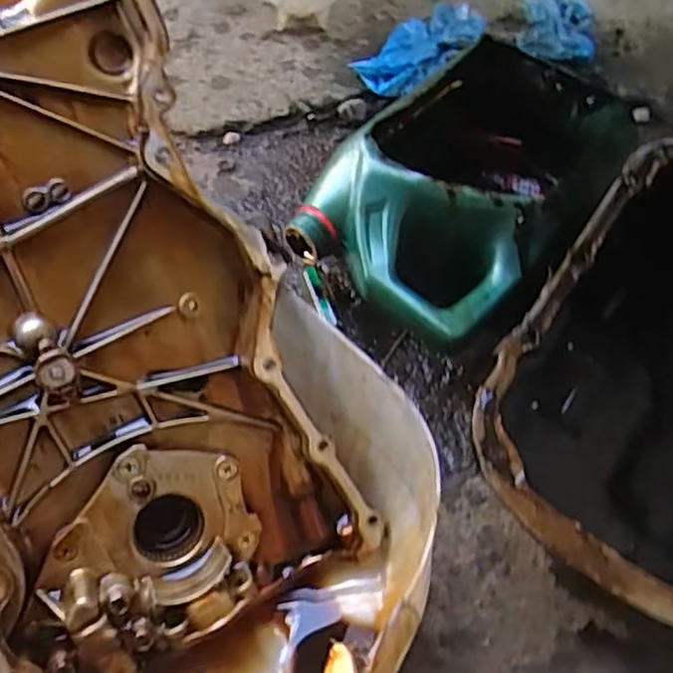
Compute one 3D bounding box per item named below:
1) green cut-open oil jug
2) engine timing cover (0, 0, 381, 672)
[{"bbox_3d":[0.106,-0.125,0.580,0.188,0.114,0.271,34,65,15],"label":"green cut-open oil jug"},{"bbox_3d":[-0.169,0.014,0.359,0.269,0.079,0.393,-28,104,-21],"label":"engine timing cover"}]

